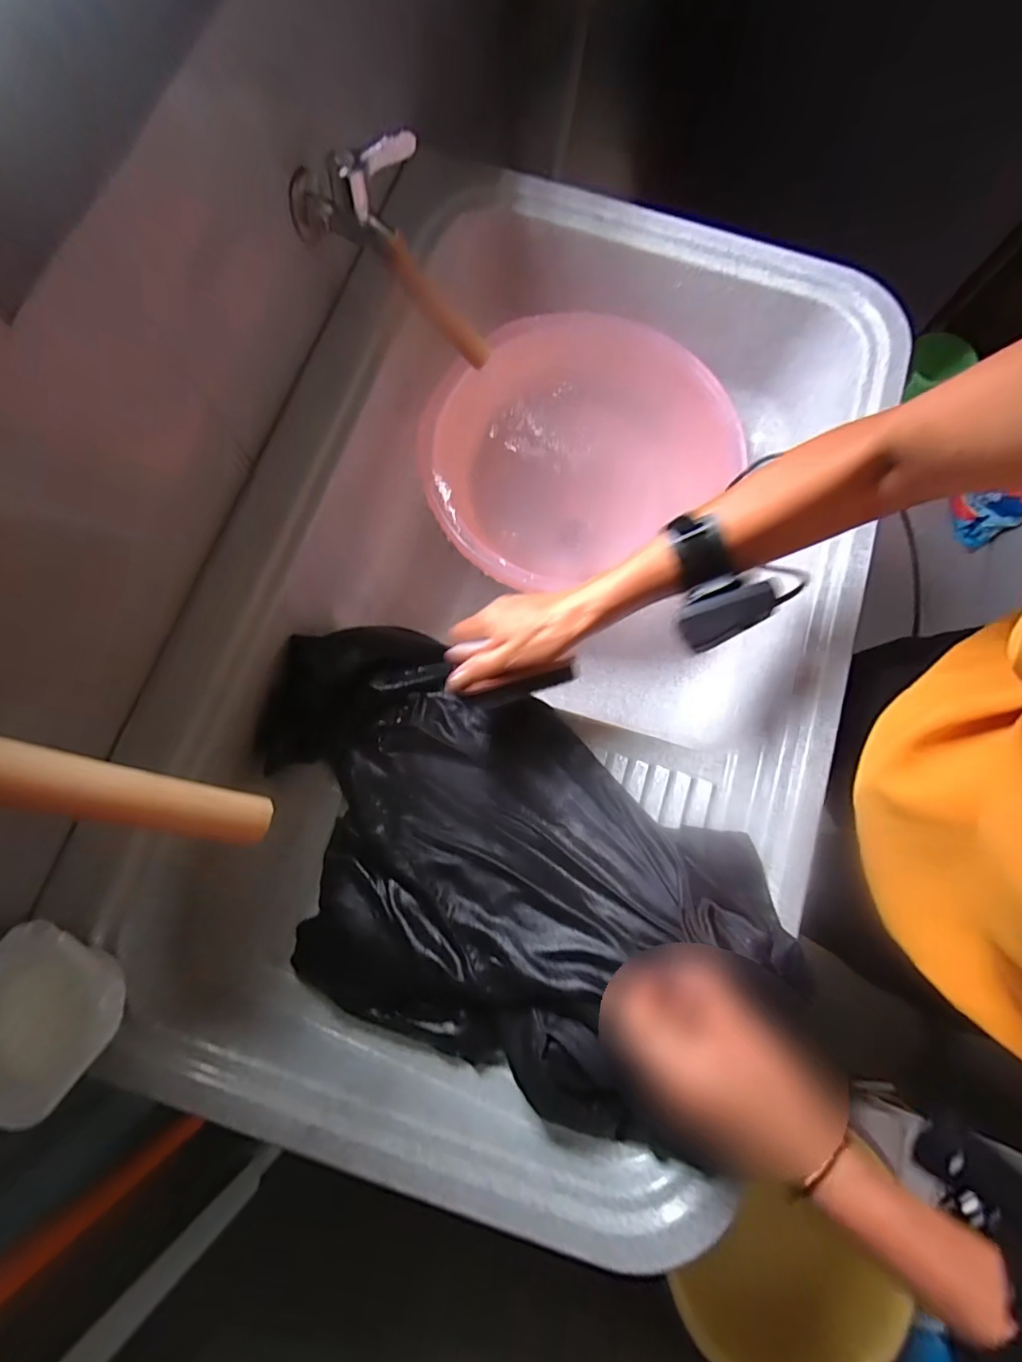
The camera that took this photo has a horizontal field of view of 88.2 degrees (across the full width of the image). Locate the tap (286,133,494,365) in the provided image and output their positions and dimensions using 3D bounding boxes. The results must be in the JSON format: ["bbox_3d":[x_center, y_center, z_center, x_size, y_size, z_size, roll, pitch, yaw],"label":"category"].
[{"bbox_3d":[-0.088,-0.374,0.470,0.106,0.192,0.054,5,74,40],"label":"tap"}]

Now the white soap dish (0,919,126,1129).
[{"bbox_3d":[-0.309,0.216,0.339,0.094,0.020,0.092,36,79,6],"label":"white soap dish"}]

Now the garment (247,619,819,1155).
[{"bbox_3d":[-0.038,0.151,0.444,0.476,0.124,0.295,34,79,6],"label":"garment"}]

